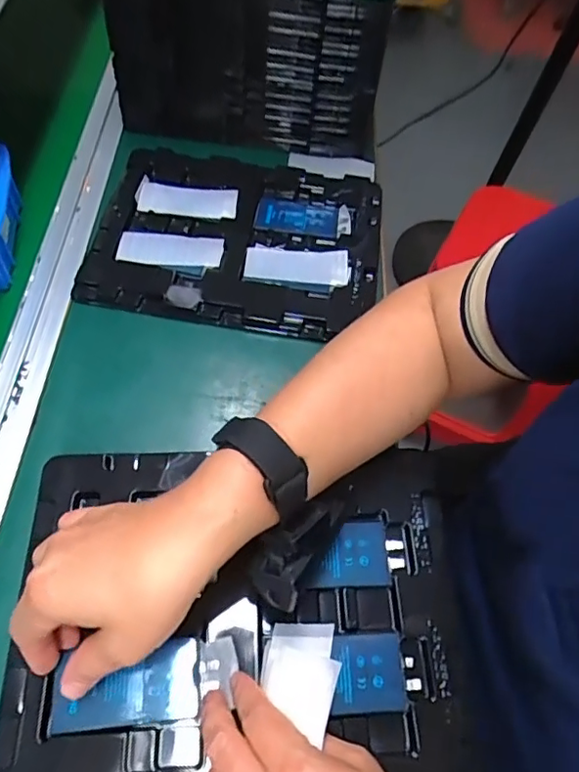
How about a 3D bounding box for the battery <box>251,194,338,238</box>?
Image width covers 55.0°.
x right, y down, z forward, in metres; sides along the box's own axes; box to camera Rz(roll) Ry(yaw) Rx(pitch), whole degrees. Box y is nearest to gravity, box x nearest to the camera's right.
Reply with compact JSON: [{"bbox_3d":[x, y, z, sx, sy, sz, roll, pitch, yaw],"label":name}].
[{"bbox_3d":[0.008,-0.176,0.583,0.085,0.009,0.044,7,59,1],"label":"battery"}]

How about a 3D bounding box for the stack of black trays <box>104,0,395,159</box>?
[{"bbox_3d":[-0.038,-0.406,0.620,0.279,0.173,0.203,4,59,-1],"label":"stack of black trays"}]

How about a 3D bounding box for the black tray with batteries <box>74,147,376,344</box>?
[{"bbox_3d":[-0.049,-0.152,0.558,0.272,0.017,0.220,8,59,1],"label":"black tray with batteries"}]

